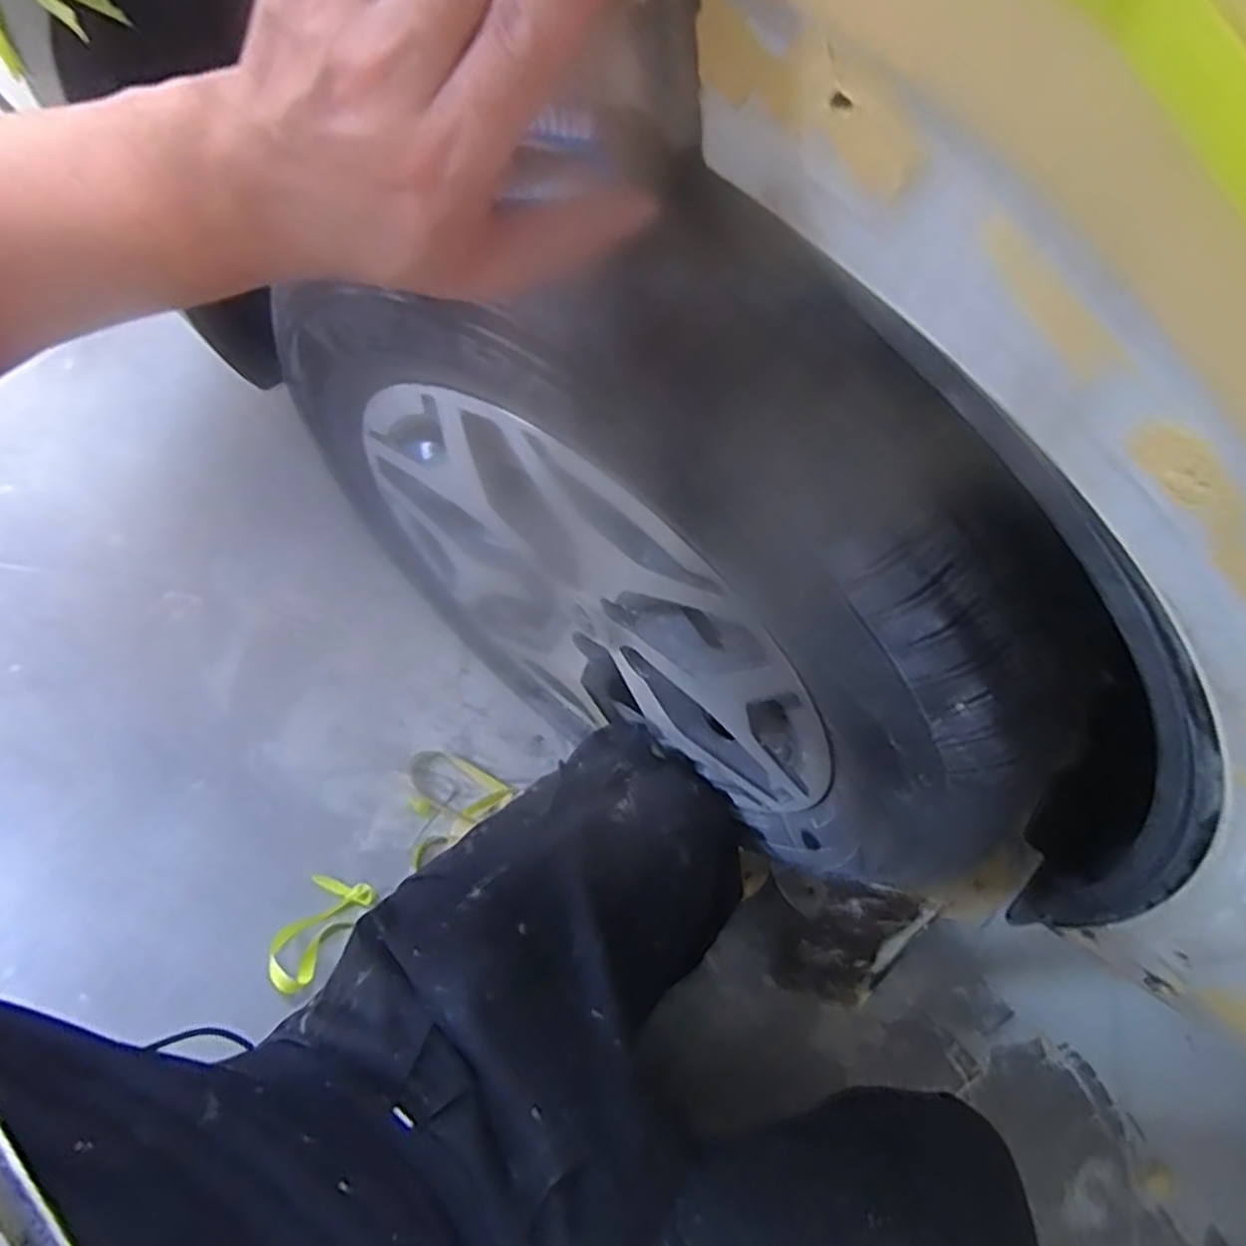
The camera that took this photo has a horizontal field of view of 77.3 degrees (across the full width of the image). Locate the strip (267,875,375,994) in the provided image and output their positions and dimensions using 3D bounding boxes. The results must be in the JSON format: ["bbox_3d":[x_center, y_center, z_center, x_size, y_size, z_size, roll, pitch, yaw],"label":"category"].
[{"bbox_3d":[-0.342,0.334,0.859,0.077,0.026,0.130,32,69,15],"label":"strip"}]

